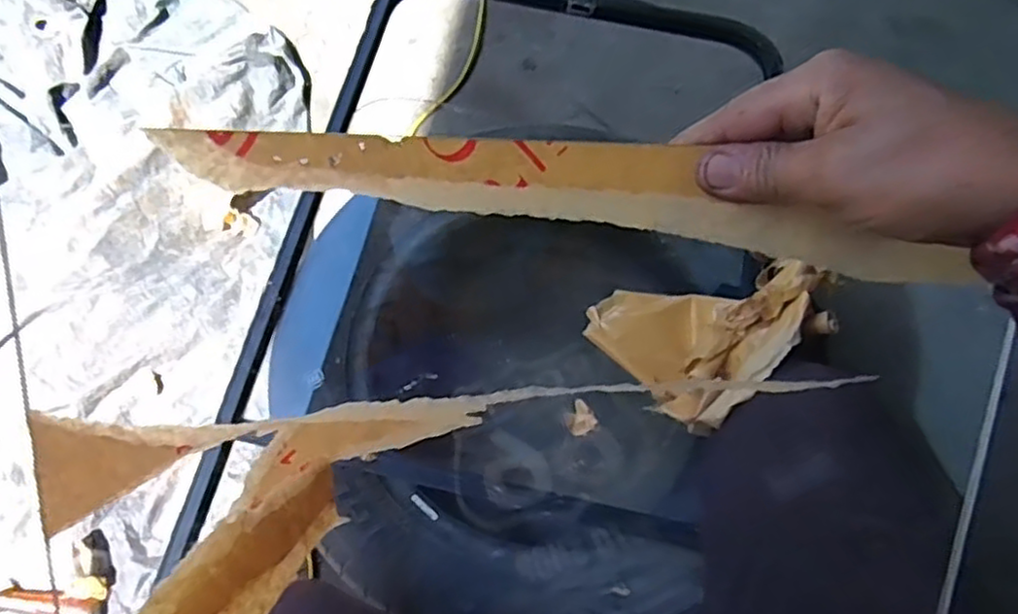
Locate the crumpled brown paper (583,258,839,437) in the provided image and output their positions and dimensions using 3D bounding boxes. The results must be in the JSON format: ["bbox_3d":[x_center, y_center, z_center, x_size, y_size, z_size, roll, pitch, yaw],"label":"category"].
[{"bbox_3d":[0.165,0.010,0.608,0.150,0.105,0.153,-38,73,-14],"label":"crumpled brown paper"}]

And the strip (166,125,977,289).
[{"bbox_3d":[0.037,-0.050,0.299,0.327,0.027,0.037,7,66,-12],"label":"strip"}]

